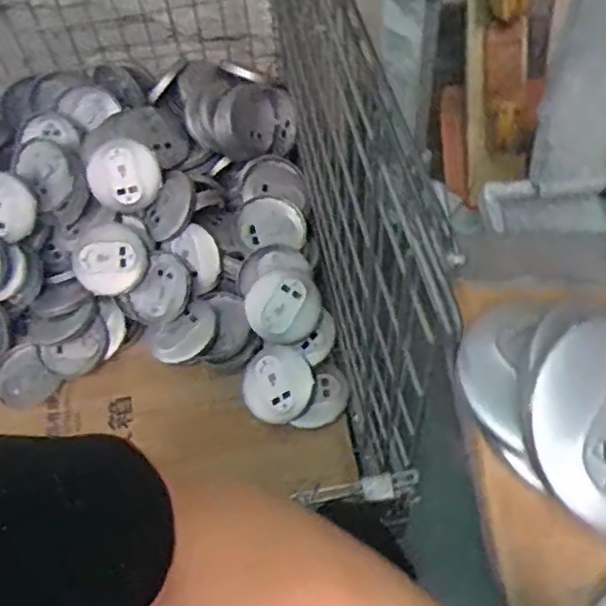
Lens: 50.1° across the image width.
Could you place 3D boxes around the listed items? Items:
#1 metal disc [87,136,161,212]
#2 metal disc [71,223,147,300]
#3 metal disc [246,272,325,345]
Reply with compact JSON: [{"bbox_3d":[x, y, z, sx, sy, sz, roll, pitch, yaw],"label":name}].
[{"bbox_3d":[-0.327,-0.230,1.184,0.126,0.128,0.021,-16,31,0],"label":"metal disc"},{"bbox_3d":[-0.350,-0.077,1.181,0.124,0.022,0.128,0,90,-2],"label":"metal disc"},{"bbox_3d":[-0.033,0.007,1.163,0.133,0.034,0.126,0,88,-2],"label":"metal disc"}]

